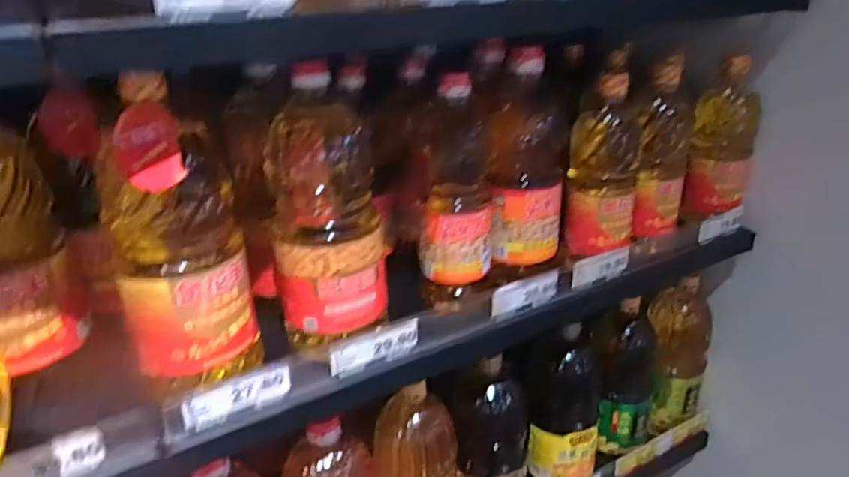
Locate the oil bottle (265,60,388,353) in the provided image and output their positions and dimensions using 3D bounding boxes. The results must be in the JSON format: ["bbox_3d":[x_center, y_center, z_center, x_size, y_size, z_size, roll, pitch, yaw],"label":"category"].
[{"bbox_3d":[-0.093,-0.017,0.559,0.104,0.249,0.095,-4,27,-6],"label":"oil bottle"}]

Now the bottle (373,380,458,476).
[{"bbox_3d":[-0.006,0.297,0.736,0.109,0.236,0.084,-7,27,-12],"label":"bottle"}]

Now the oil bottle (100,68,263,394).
[{"bbox_3d":[-0.207,0.004,0.504,0.093,0.248,0.108,4,27,10],"label":"oil bottle"}]

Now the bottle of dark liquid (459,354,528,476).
[{"bbox_3d":[0.091,0.269,0.783,0.099,0.229,0.096,3,27,7],"label":"bottle of dark liquid"}]

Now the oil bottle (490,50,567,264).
[{"bbox_3d":[0.119,-0.082,0.679,0.087,0.237,0.078,5,27,12],"label":"oil bottle"}]

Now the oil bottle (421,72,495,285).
[{"bbox_3d":[0.036,-0.049,0.635,0.079,0.230,0.070,3,27,7],"label":"oil bottle"}]

